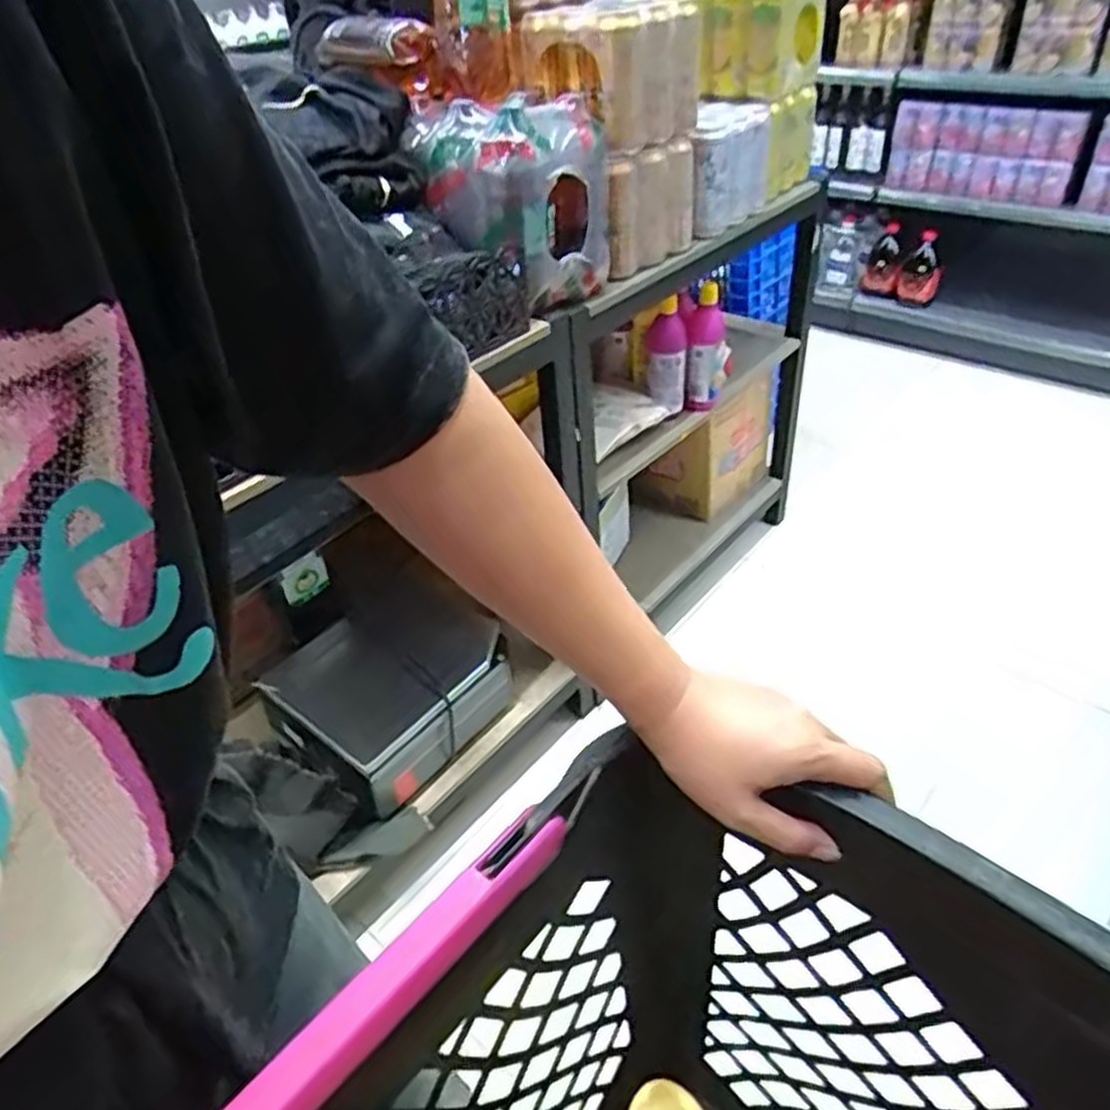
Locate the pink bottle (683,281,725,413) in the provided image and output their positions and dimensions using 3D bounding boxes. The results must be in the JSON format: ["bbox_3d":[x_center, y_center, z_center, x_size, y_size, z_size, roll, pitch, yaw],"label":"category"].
[{"bbox_3d":[0.278,-0.375,1.463,0.074,0.220,0.083,2,40,9],"label":"pink bottle"}]

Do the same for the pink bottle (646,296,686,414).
[{"bbox_3d":[0.202,-0.358,1.442,0.072,0.197,0.056,2,40,9],"label":"pink bottle"}]

